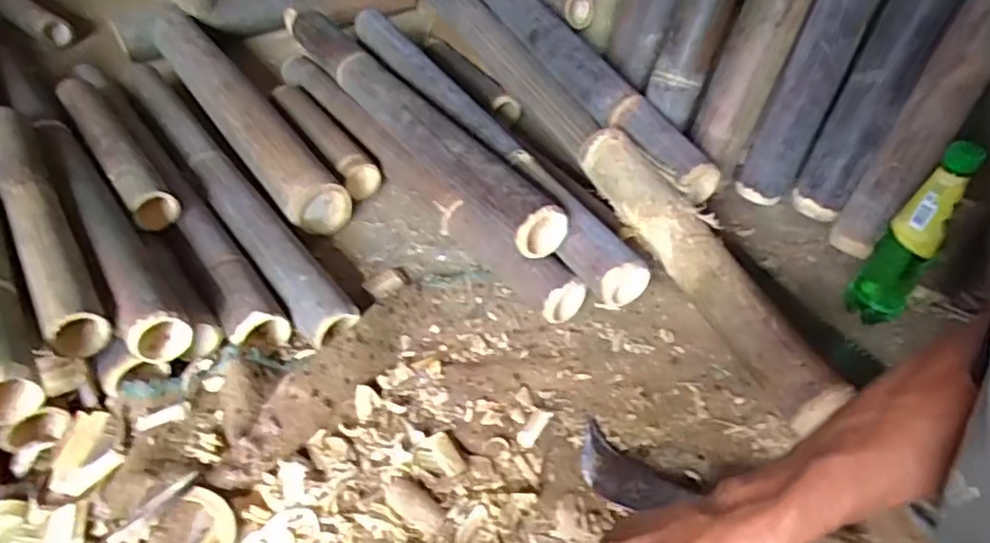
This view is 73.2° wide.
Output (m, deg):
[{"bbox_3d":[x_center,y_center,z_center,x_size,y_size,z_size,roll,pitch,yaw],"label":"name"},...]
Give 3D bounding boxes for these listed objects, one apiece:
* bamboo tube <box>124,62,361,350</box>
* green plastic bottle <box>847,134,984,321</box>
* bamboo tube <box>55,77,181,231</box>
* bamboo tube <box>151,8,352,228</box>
[{"bbox_3d":[-0.357,-0.124,0.866,0.065,0.053,0.637,-26,50,-28],"label":"bamboo tube"},{"bbox_3d":[0.414,-0.025,0.672,0.053,0.226,0.050,29,50,27],"label":"green plastic bottle"},{"bbox_3d":[-0.483,-0.155,0.842,0.053,0.054,0.330,-28,50,-29],"label":"bamboo tube"},{"bbox_3d":[-0.389,-0.242,0.988,0.084,0.083,0.570,-27,50,-28],"label":"bamboo tube"}]

